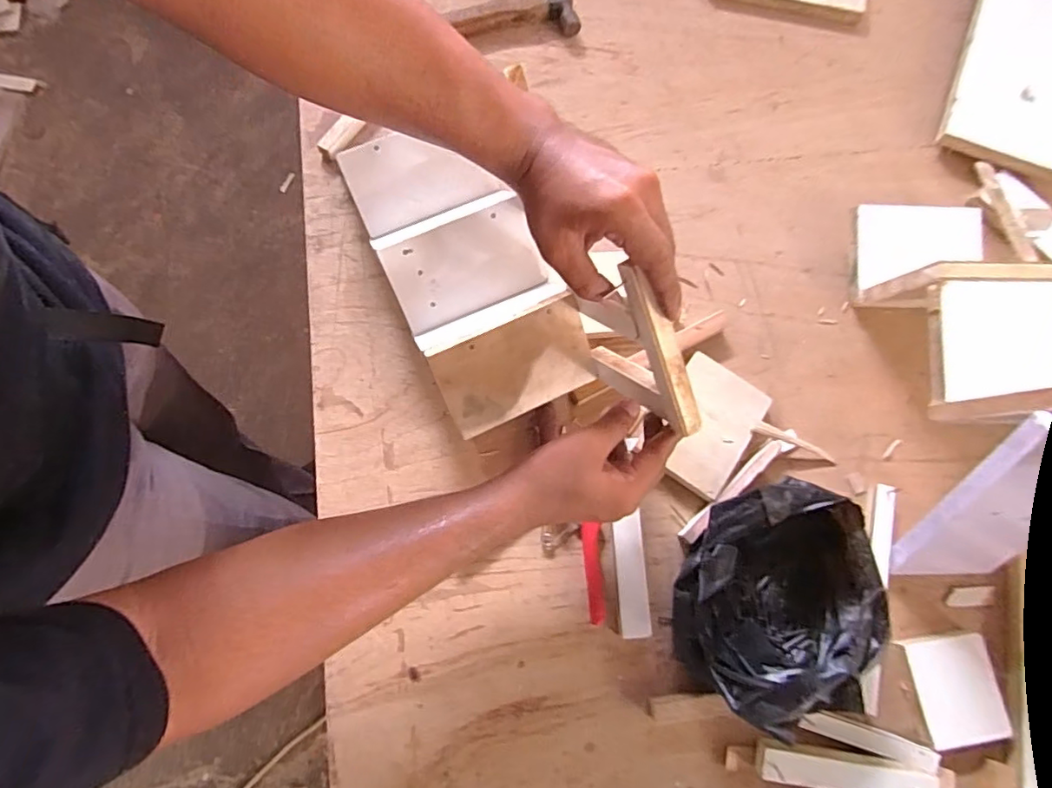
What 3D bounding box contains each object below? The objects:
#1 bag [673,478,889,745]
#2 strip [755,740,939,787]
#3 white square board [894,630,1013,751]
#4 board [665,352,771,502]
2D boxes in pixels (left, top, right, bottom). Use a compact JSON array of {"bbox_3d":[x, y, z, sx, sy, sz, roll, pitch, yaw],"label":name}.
[{"bbox_3d":[0.224,0.170,0.495,0.203,0.108,0.157,-37,79,-11],"label":"bag"},{"bbox_3d":[0.278,0.331,0.490,0.146,0.018,0.030,8,74,-1],"label":"strip"},{"bbox_3d":[0.399,0.272,0.520,0.078,0.010,0.089,-8,75,-6],"label":"white square board"},{"bbox_3d":[0.184,0.032,0.579,0.088,0.019,0.130,33,75,6],"label":"board"}]

